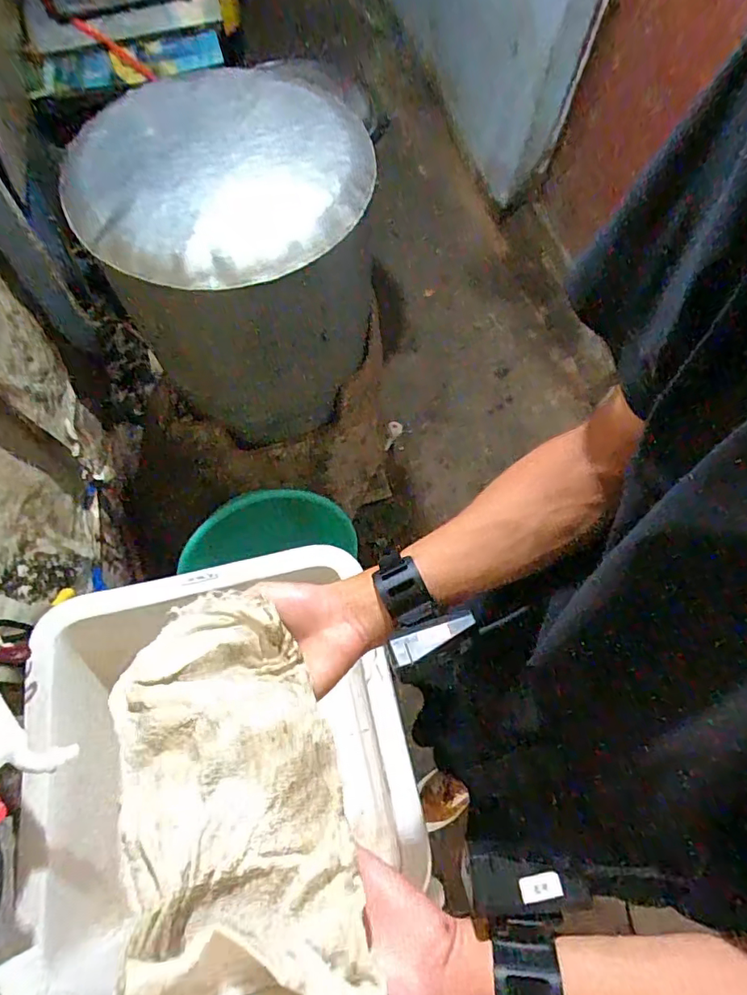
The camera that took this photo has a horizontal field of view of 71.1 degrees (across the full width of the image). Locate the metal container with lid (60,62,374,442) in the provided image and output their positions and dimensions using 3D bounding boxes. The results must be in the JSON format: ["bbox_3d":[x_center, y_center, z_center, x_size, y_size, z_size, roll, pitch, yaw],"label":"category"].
[{"bbox_3d":[-0.222,-0.418,0.947,0.405,0.458,0.434,-3,68,-1],"label":"metal container with lid"}]

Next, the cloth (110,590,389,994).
[{"bbox_3d":[-0.085,0.185,0.307,0.124,0.063,0.294,-23,50,-9],"label":"cloth"}]

